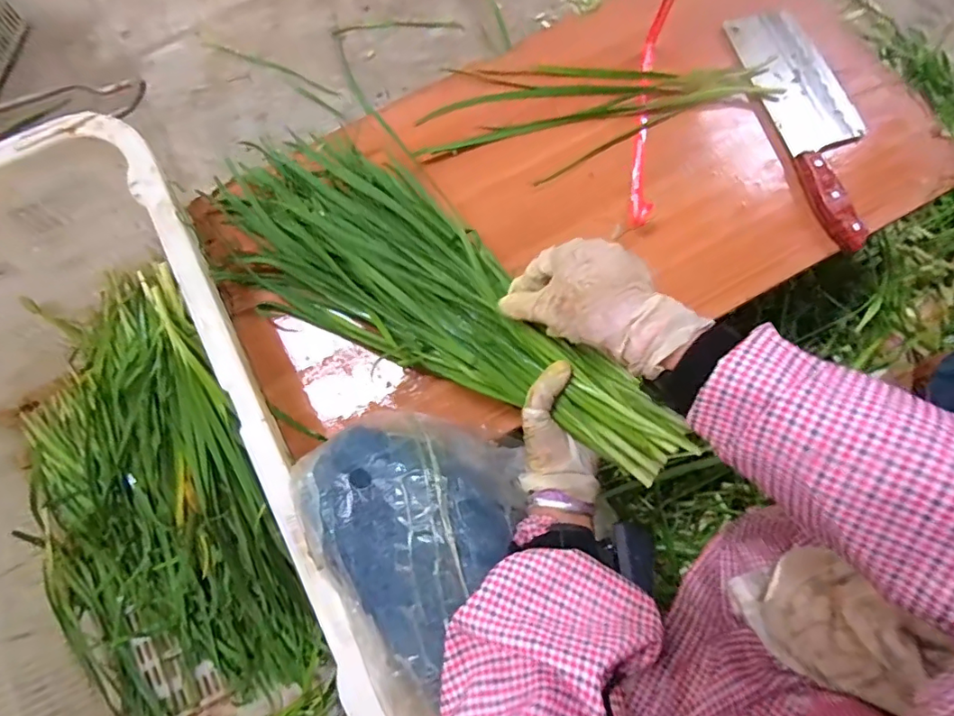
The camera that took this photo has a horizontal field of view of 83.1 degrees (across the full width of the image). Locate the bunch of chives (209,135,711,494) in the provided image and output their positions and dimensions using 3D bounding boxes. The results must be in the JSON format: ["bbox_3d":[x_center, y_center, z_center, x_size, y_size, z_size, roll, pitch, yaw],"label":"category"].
[{"bbox_3d":[-0.047,-0.062,0.494,0.504,0.061,0.174,34,77,18],"label":"bunch of chives"}]

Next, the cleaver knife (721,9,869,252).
[{"bbox_3d":[0.356,-0.254,0.561,0.089,0.021,0.294,-15,75,-1],"label":"cleaver knife"}]

